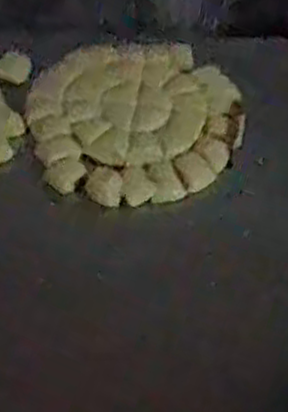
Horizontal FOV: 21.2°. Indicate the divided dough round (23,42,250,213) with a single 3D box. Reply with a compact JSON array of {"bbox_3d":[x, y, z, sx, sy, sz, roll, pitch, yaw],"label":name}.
[{"bbox_3d":[-0.007,-0.091,0.816,0.219,0.023,0.219,1,51,-1],"label":"divided dough round"}]

